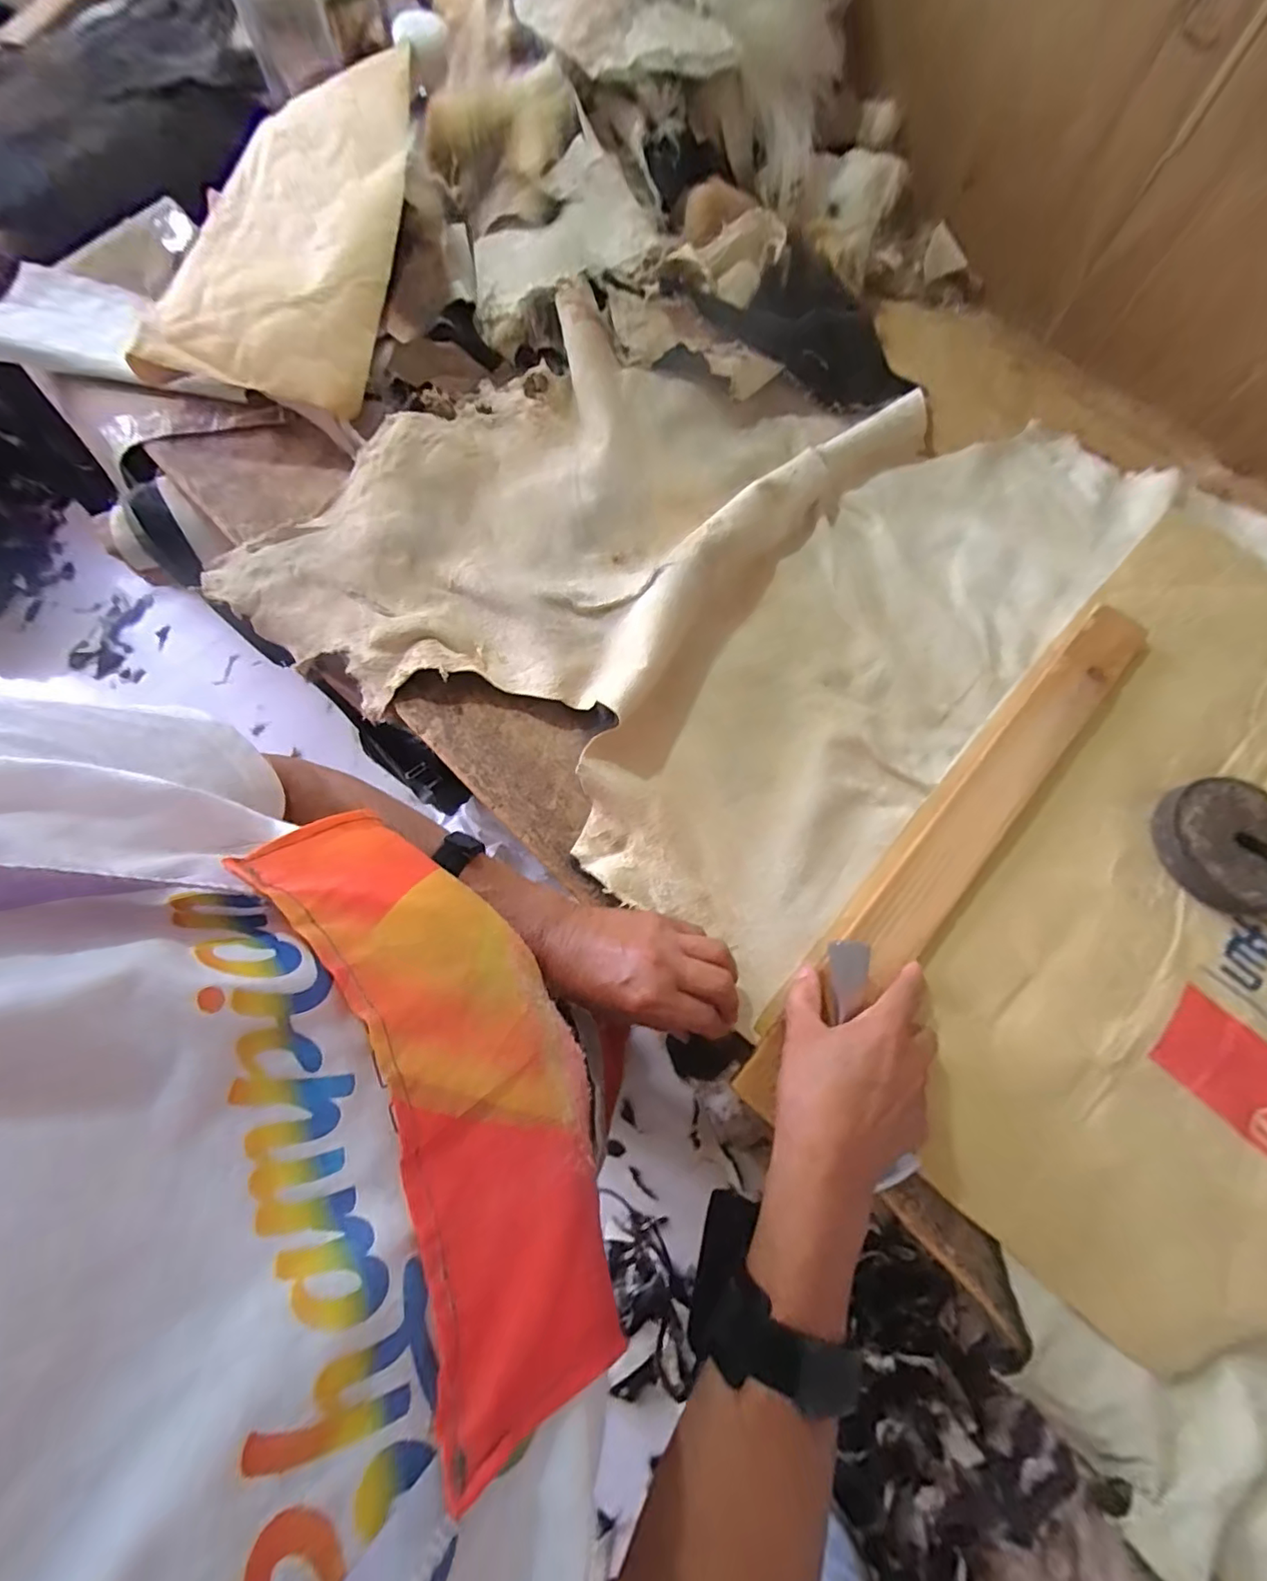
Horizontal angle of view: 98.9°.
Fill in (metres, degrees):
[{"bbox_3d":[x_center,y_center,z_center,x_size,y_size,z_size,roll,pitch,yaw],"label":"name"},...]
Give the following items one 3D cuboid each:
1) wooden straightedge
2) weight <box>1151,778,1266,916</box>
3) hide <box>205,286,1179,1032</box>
[{"bbox_3d":[0.234,0.031,0.390,0.056,0.019,0.467,43,78,12],"label":"wooden straightedge"},{"bbox_3d":[0.441,0.040,0.398,0.098,0.015,0.094,0,71,-1],"label":"weight"},{"bbox_3d":[0.070,-0.212,0.459,0.525,0.051,0.603,42,75,12],"label":"hide"}]

